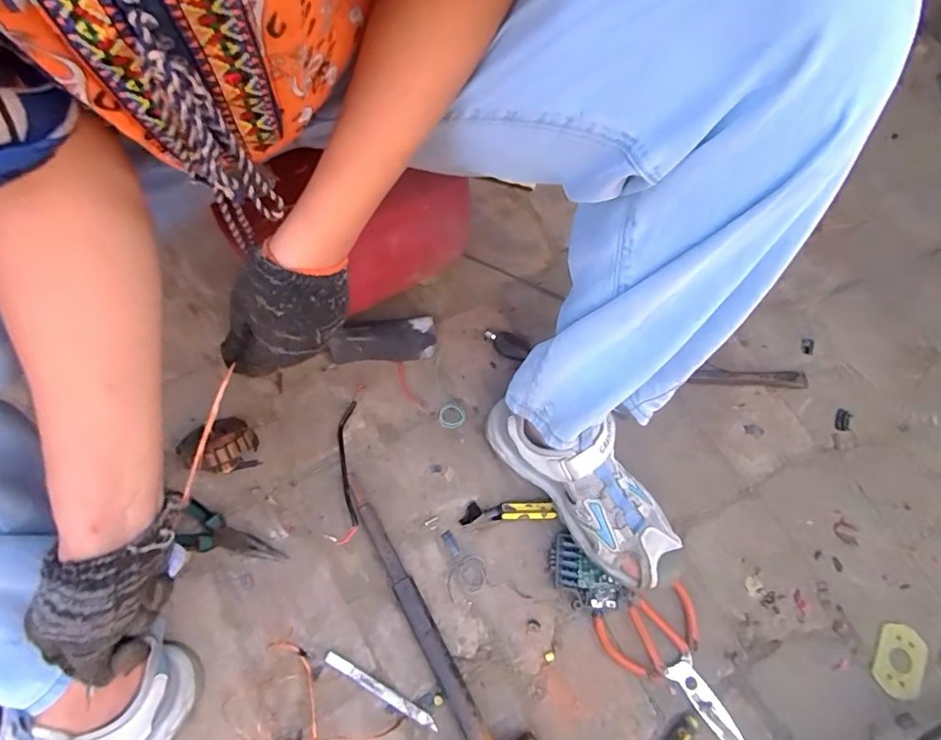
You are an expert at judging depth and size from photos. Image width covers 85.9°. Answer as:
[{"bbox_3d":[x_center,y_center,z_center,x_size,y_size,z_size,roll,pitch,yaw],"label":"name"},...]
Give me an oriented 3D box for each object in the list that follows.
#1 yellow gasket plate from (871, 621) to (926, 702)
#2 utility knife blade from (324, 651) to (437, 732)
[{"bbox_3d":[0.465,0.314,0.546,0.045,0.005,0.073,27,71,10],"label":"yellow gasket plate"},{"bbox_3d":[-0.095,0.338,0.532,0.134,0.005,0.012,28,71,10],"label":"utility knife blade"}]

